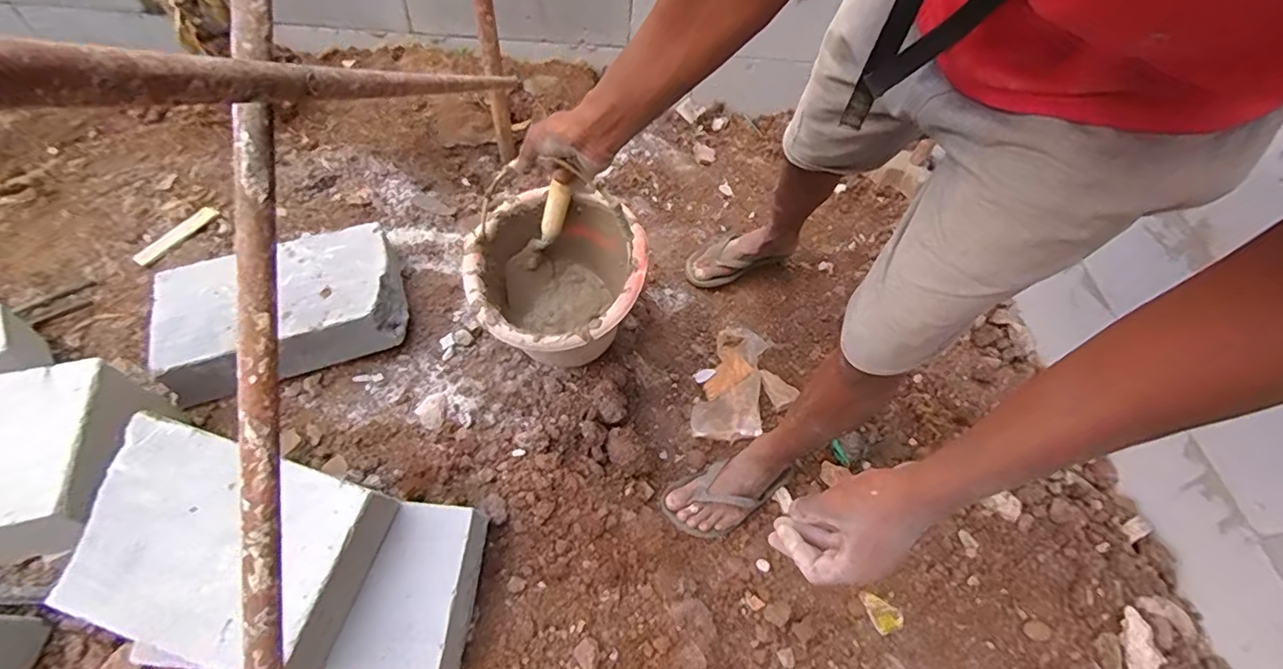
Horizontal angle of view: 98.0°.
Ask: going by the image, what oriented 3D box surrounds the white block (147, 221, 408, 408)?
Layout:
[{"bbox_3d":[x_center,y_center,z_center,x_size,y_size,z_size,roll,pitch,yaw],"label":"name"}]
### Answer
[{"bbox_3d":[-0.549,-0.035,0.866,0.324,0.110,0.201,-16,60,-18],"label":"white block"}]

